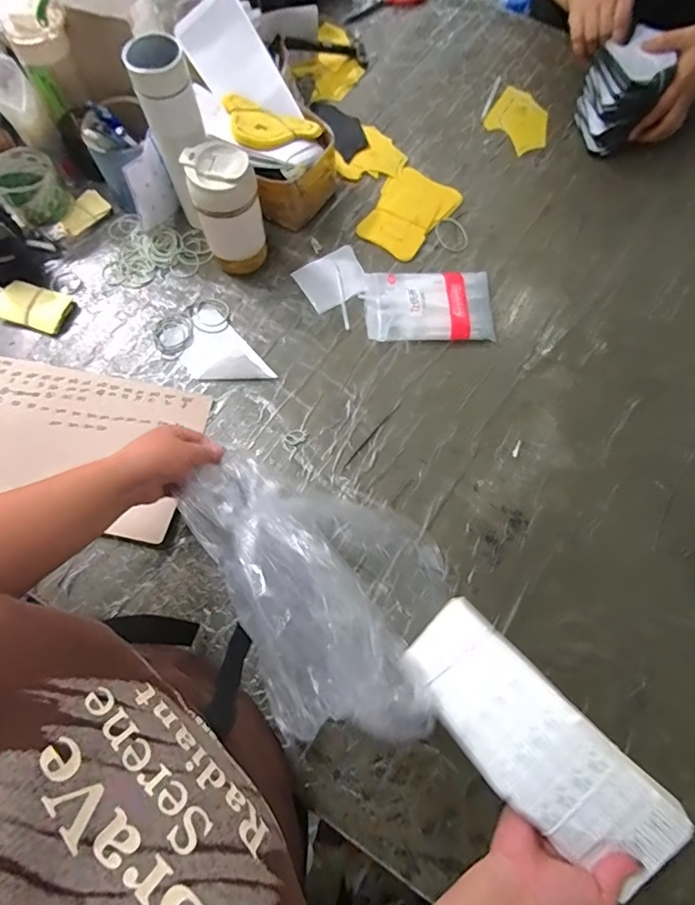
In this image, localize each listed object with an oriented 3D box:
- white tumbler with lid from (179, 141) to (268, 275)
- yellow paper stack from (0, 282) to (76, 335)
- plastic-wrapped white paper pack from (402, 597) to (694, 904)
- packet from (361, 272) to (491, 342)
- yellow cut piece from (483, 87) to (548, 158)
[{"bbox_3d":[-0.159,-0.318,0.632,0.084,0.161,0.072,-10,72,-4],"label":"white tumbler with lid"},{"bbox_3d":[-0.442,-0.203,0.657,0.101,0.021,0.058,16,72,4],"label":"yellow paper stack"},{"bbox_3d":[0.164,0.257,0.428,0.099,0.046,0.253,-41,59,-14],"label":"plastic-wrapped white paper pack"},{"bbox_3d":[0.115,-0.208,0.669,0.176,0.025,0.111,-1,72,-1],"label":"packet"},{"bbox_3d":[0.289,-0.557,0.791,0.101,0.004,0.120,-37,77,-8],"label":"yellow cut piece"}]

